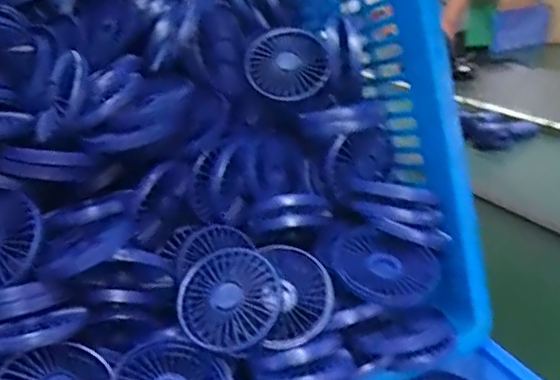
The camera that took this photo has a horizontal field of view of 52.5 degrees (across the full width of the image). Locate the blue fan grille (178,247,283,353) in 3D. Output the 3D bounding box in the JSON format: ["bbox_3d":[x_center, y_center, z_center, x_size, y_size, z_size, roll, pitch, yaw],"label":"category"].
[{"bbox_3d":[-0.041,0.091,0.473,0.085,0.018,0.082,-3,63,7],"label":"blue fan grille"}]

